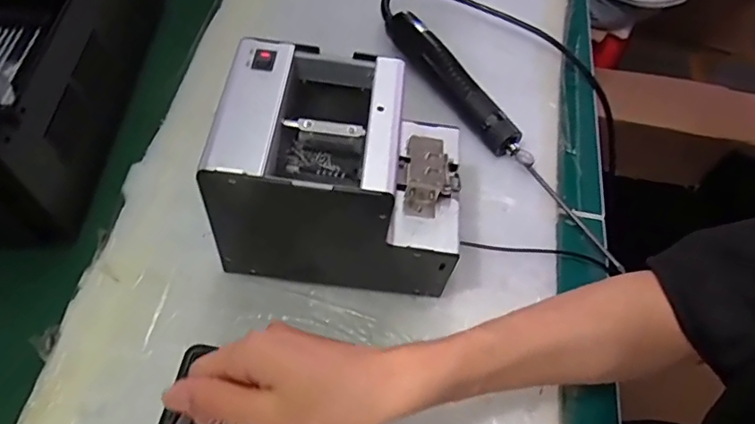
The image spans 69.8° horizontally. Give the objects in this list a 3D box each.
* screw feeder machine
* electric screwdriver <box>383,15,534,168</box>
[{"bbox_3d":[-0.022,-0.027,0.425,0.168,0.153,0.121,6,56,1],"label":"screw feeder machine"},{"bbox_3d":[0.080,-0.128,0.561,0.028,0.047,0.222,-28,62,-20],"label":"electric screwdriver"}]

